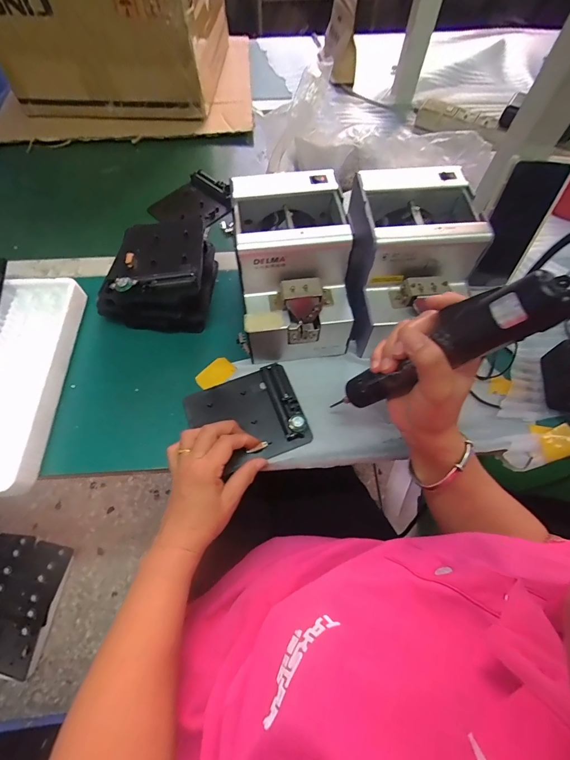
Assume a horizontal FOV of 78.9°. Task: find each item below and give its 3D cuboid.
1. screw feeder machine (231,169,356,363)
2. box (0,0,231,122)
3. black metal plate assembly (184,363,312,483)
[{"bbox_3d":[0.009,-0.131,0.431,0.122,0.146,0.167,-7,64,-3],"label":"screw feeder machine"},{"bbox_3d":[-0.345,-0.766,0.701,0.386,0.254,0.394,2,64,1],"label":"box"},{"bbox_3d":[-0.047,0.045,0.419,0.128,0.027,0.110,-19,65,-9],"label":"black metal plate assembly"}]

